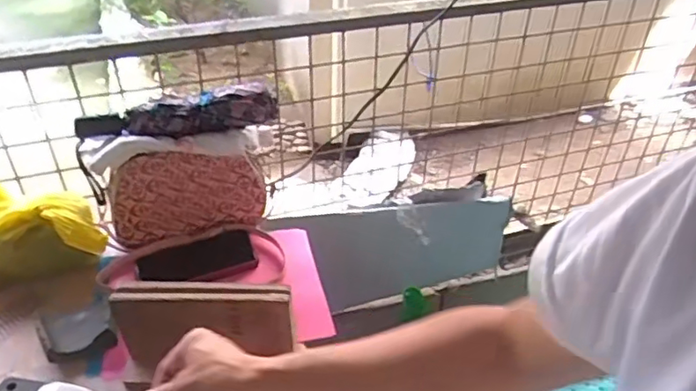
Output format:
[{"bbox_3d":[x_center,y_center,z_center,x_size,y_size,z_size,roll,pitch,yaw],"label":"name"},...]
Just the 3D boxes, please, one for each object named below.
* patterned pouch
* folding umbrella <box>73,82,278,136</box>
[{"bbox_3d":[-0.237,0.002,0.878,0.222,0.148,0.034,-9,38,-13],"label":"patterned pouch"},{"bbox_3d":[-0.231,-0.109,0.806,0.265,0.041,0.054,-10,39,-15],"label":"folding umbrella"}]

